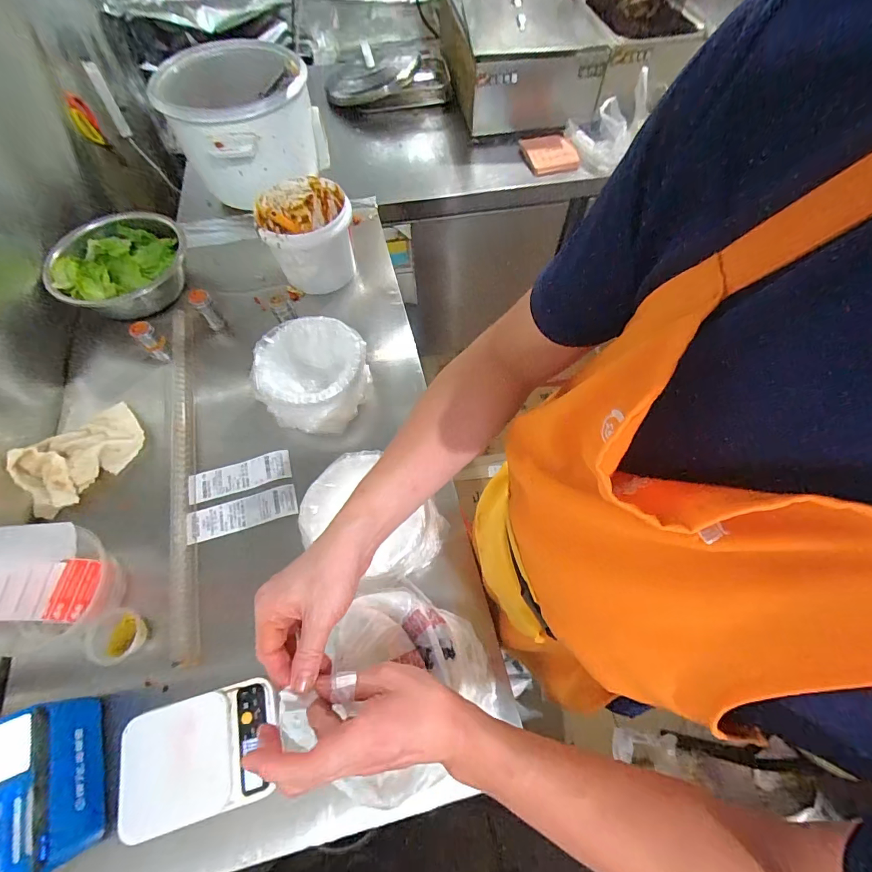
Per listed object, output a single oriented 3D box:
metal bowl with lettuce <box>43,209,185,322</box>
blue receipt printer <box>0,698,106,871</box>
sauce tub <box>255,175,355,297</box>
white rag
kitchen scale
[{"bbox_3d":[-0.666,-0.354,0.889,0.216,0.128,0.232,0,62,1],"label":"metal bowl with lettuce"},{"bbox_3d":[-0.482,0.418,0.488,0.129,0.080,0.172,-20,64,-10],"label":"blue receipt printer"},{"bbox_3d":[-0.262,-0.407,0.870,0.180,0.154,0.166,-19,64,-9],"label":"sauce tub"},{"bbox_3d":[-0.619,0.025,0.708,0.125,0.075,0.202,38,69,18],"label":"white rag"},{"bbox_3d":[-0.301,0.406,0.529,0.179,0.026,0.131,-13,63,-6],"label":"kitchen scale"}]

